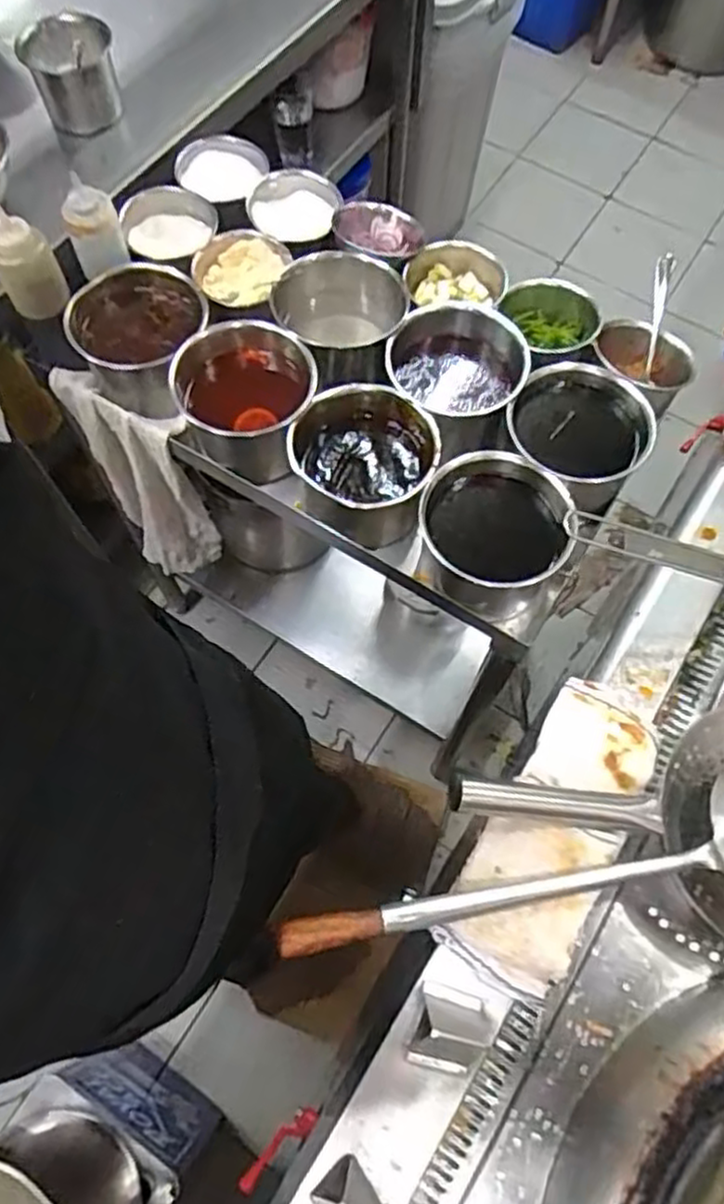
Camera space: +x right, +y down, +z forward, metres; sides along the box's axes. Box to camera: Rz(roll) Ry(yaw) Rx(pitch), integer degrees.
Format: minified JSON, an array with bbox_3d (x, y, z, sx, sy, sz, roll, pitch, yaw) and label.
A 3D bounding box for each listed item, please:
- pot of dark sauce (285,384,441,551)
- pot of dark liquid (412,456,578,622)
[{"bbox_3d":[-0.001,-0.142,0.820,0.149,0.135,0.138,0,67,-1],"label":"pot of dark sauce"},{"bbox_3d":[0.128,-0.067,0.764,0.135,0.119,0.148,0,67,-1],"label":"pot of dark liquid"}]

